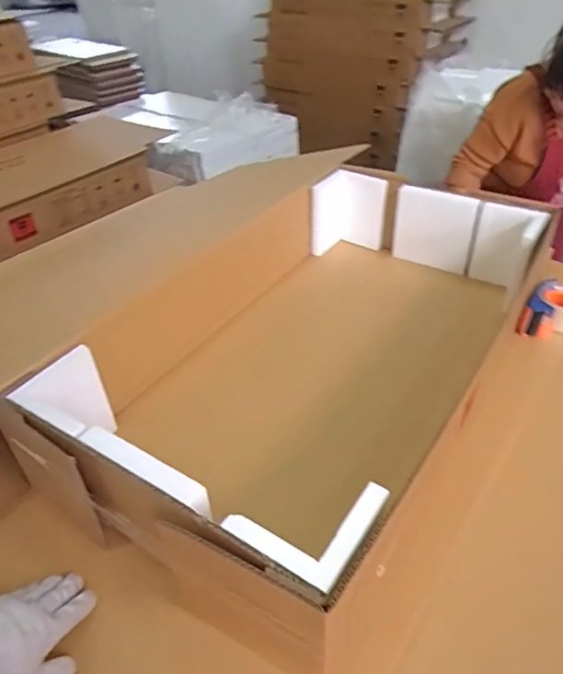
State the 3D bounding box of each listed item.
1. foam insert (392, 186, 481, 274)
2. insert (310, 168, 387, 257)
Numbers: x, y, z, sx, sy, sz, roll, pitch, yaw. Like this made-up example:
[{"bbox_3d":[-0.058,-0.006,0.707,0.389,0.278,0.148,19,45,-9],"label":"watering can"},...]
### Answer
[{"bbox_3d":[0.330,-0.231,1.124,0.170,0.166,0.029,18,42,24],"label":"foam insert"},{"bbox_3d":[0.149,-0.282,1.204,0.179,0.170,0.075,-7,38,-6],"label":"insert"}]

